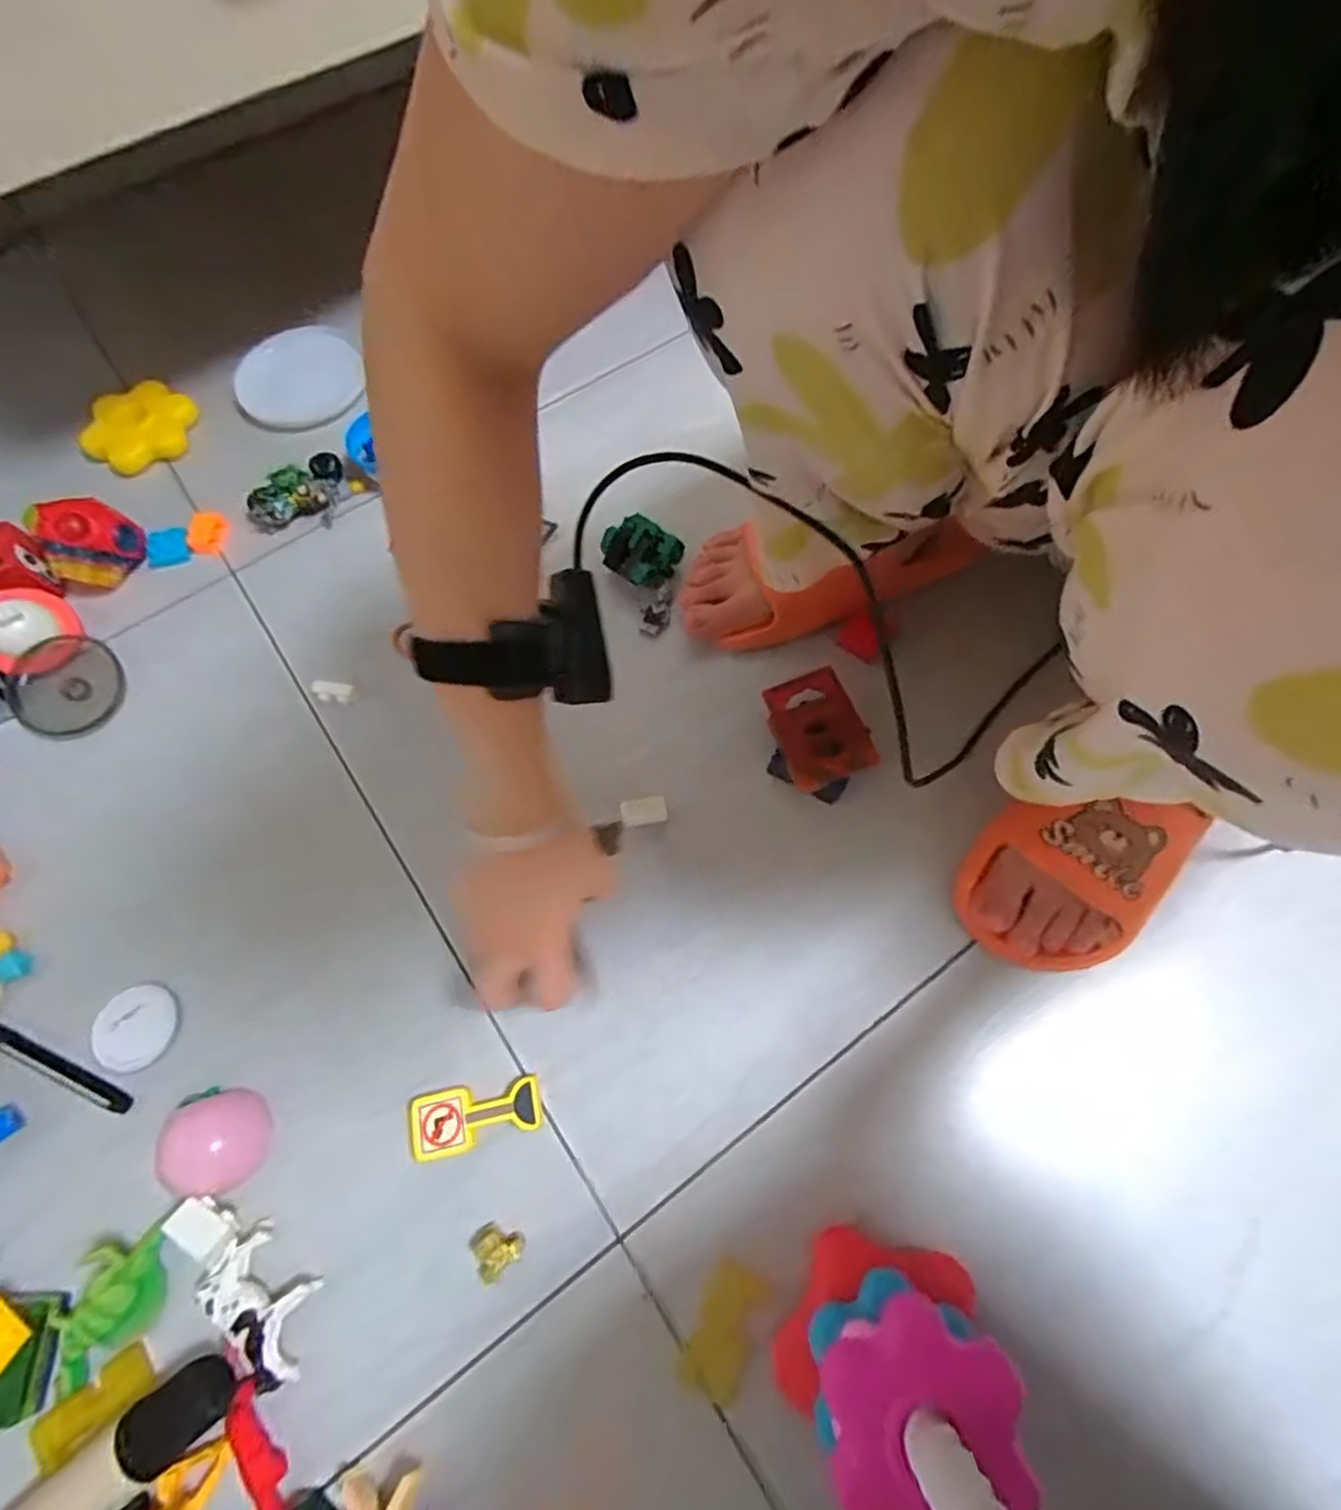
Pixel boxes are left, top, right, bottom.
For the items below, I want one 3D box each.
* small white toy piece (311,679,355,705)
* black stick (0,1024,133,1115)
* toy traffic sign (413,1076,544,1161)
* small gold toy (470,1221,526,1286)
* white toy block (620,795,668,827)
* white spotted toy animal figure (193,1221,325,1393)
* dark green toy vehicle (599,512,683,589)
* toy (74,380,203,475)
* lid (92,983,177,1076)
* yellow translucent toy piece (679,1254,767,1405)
[{"bbox_3d":[-0.266,-0.049,0.536,0.032,0.011,0.016,5,69,3],"label":"small white toy piece"},{"bbox_3d":[-0.409,0.205,0.448,0.125,0.006,0.015,21,70,9],"label":"black stick"},{"bbox_3d":[-0.122,0.226,0.429,0.080,0.014,0.036,-13,69,-4],"label":"toy traffic sign"},{"bbox_3d":[-0.105,0.292,0.403,0.030,0.018,0.027,-40,73,-13],"label":"small gold toy"},{"bbox_3d":[-0.019,0.040,0.495,0.033,0.006,0.020,-13,69,-4],"label":"white toy block"},{"bbox_3d":[-0.234,0.316,0.391,0.075,0.018,0.047,42,75,16],"label":"white spotted toy animal figure"},{"bbox_3d":[-0.026,-0.166,0.561,0.057,0.040,0.046,31,72,13],"label":"dark green toy vehicle"},{"bbox_3d":[-0.499,-0.309,0.637,0.100,0.029,0.090,25,71,11],"label":"toy"},{"bbox_3d":[-0.358,0.181,0.454,0.054,0.004,0.052,0,68,1],"label":"lid"},{"bbox_3d":[0.029,0.329,0.388,0.034,0.007,0.065,23,71,10],"label":"yellow translucent toy piece"}]

